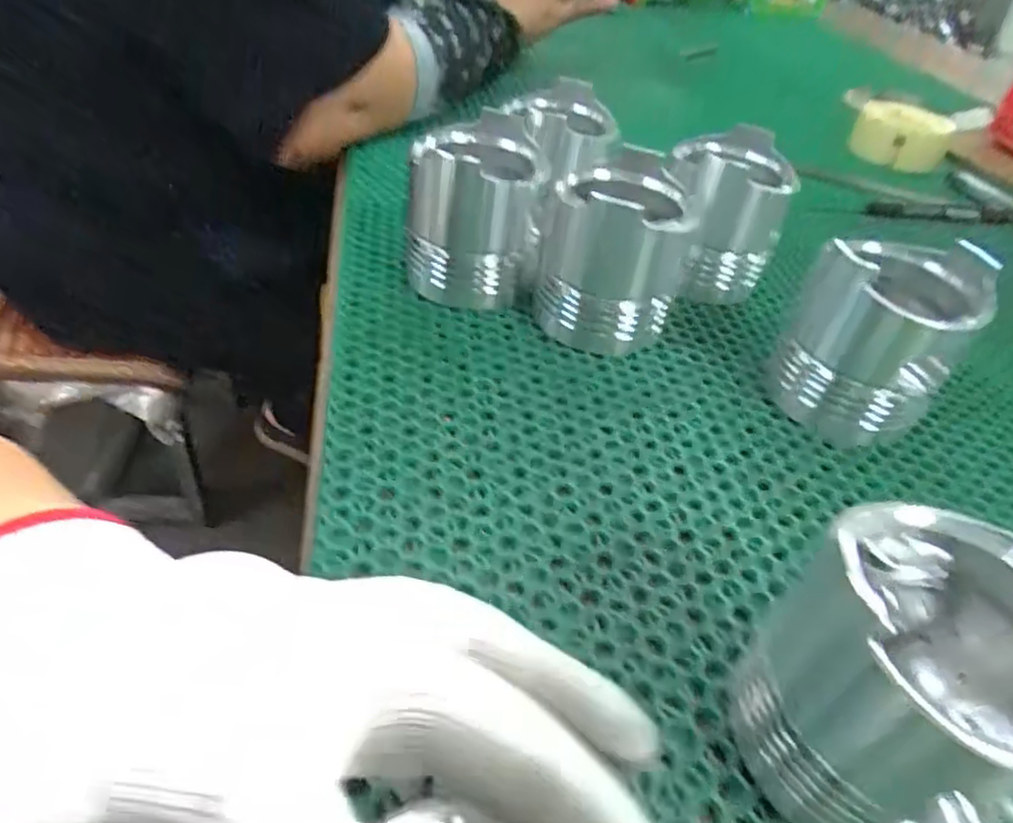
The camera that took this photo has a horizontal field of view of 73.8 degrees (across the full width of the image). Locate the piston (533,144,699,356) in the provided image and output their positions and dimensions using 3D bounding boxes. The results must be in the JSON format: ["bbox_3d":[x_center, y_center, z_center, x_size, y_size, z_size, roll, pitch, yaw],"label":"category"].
[{"bbox_3d":[0.067,-0.102,0.422,0.086,0.093,0.098,9,41,2],"label":"piston"}]

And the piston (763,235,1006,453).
[{"bbox_3d":[0.205,-0.043,0.376,0.081,0.096,0.086,31,46,24],"label":"piston"}]

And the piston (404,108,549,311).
[{"bbox_3d":[-0.021,-0.132,0.441,0.080,0.099,0.090,6,41,-1],"label":"piston"}]

